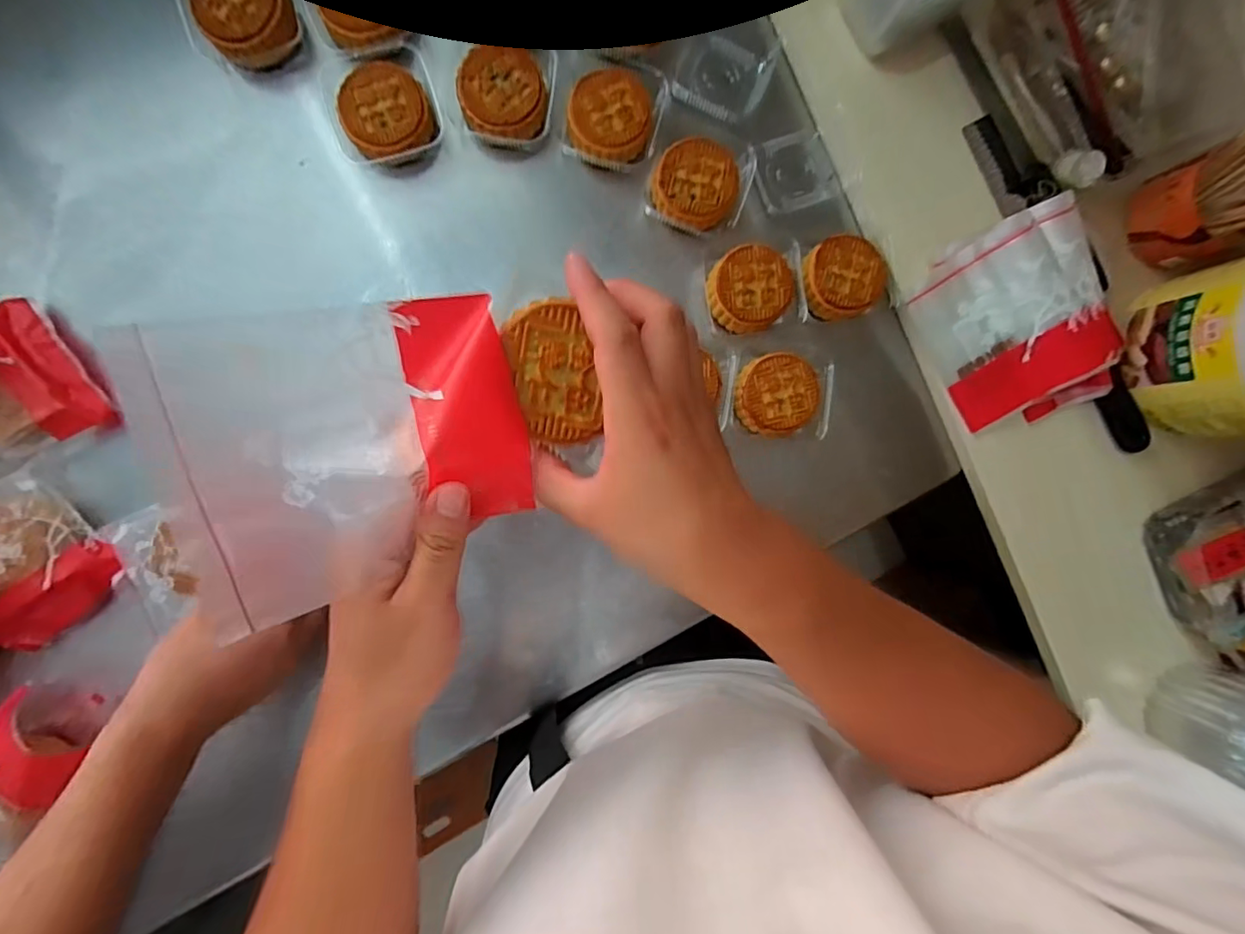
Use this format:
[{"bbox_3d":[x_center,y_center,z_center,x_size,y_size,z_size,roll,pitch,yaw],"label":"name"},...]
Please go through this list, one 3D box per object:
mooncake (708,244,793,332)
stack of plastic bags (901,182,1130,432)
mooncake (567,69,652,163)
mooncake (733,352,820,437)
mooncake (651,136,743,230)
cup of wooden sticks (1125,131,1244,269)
[{"bbox_3d":[0.104,-0.147,0.444,0.065,0.027,0.066,0,91,-6],"label":"mooncake"},{"bbox_3d":[0.334,-0.119,0.454,0.135,0.016,0.166,-24,100,13],"label":"stack of plastic bags"},{"bbox_3d":[-0.011,-0.281,0.435,0.064,0.031,0.061,0,91,-6],"label":"mooncake"},{"bbox_3d":[0.126,-0.061,0.451,0.065,0.031,0.064,0,91,-6],"label":"mooncake"},{"bbox_3d":[0.059,-0.232,0.442,0.067,0.025,0.066,0,91,-6],"label":"mooncake"},{"bbox_3d":[0.481,-0.216,0.428,0.071,0.088,0.077,0,91,-6],"label":"cup of wooden sticks"}]

